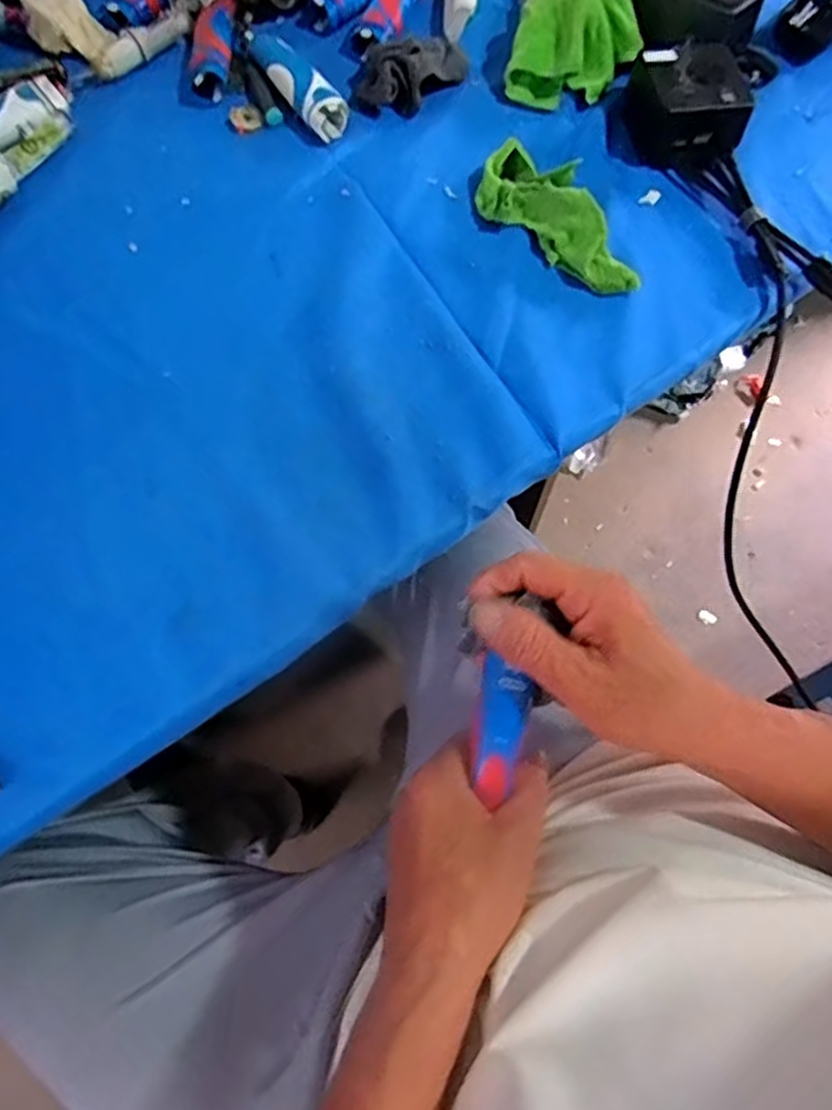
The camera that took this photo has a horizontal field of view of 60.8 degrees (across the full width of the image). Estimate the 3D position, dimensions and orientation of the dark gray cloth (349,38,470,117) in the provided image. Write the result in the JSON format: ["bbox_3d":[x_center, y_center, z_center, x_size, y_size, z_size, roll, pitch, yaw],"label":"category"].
[{"bbox_3d":[-0.004,-0.408,0.586,0.091,0.030,0.089,4,68,-1],"label":"dark gray cloth"}]

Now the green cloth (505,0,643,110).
[{"bbox_3d":[0.127,-0.419,0.580,0.088,0.031,0.113,42,99,-13],"label":"green cloth"}]

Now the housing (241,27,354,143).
[{"bbox_3d":[-0.101,-0.394,0.580,0.035,0.024,0.140,-29,69,-13],"label":"housing"}]

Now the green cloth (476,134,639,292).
[{"bbox_3d":[0.103,-0.250,0.519,0.059,0.038,0.159,-38,73,-15],"label":"green cloth"}]

